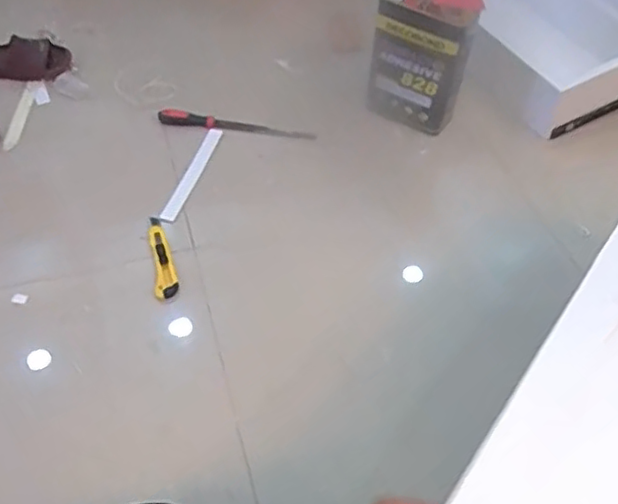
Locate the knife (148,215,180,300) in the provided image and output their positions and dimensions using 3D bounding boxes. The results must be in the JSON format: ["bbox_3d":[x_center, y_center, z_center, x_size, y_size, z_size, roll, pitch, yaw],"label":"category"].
[{"bbox_3d":[-0.229,0.007,1.000,0.034,0.015,0.149,-8,54,-11],"label":"knife"}]

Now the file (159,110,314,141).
[{"bbox_3d":[-0.137,-0.239,1.186,0.294,0.018,0.035,9,54,4],"label":"file"}]

